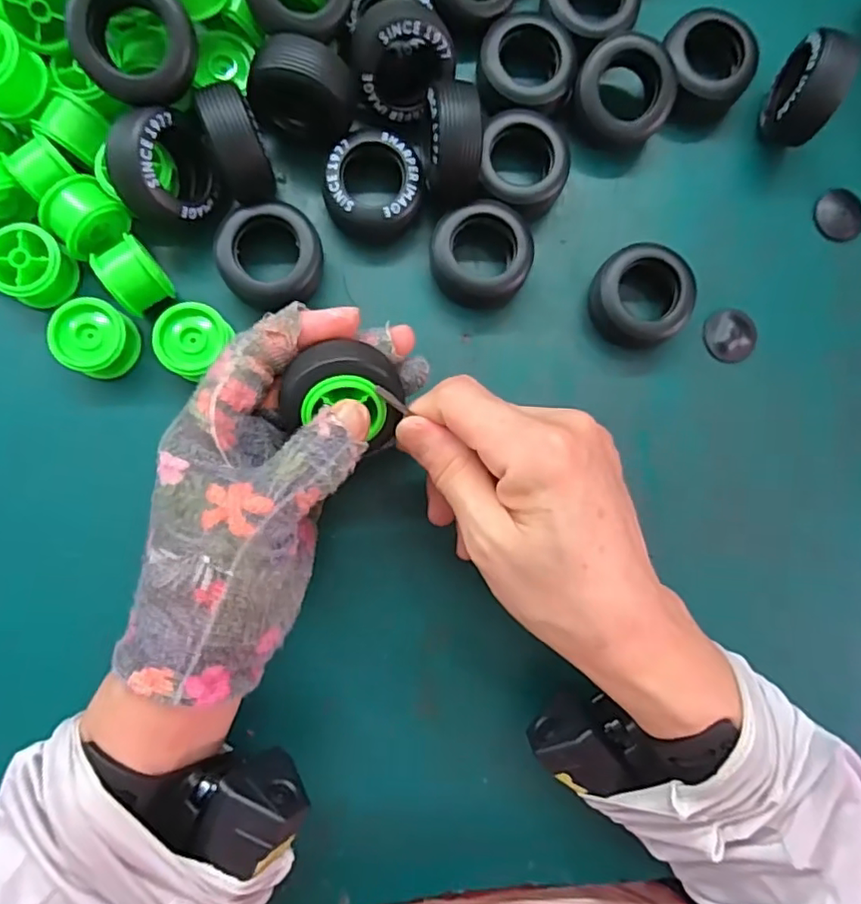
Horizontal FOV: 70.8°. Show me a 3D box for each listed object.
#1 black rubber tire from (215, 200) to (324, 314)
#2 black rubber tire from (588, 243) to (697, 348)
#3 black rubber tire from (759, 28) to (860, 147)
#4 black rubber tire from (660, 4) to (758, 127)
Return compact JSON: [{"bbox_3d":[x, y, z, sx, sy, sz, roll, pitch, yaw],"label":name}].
[{"bbox_3d":[-0.077,-0.093,0.293,0.046,0.019,0.049,0,87,-4],"label":"black rubber tire"},{"bbox_3d":[0.106,-0.079,0.304,0.045,0.020,0.050,-42,90,-5],"label":"black rubber tire"},{"bbox_3d":[0.187,-0.180,0.304,0.021,0.054,0.041,17,86,-2],"label":"black rubber tire"},{"bbox_3d":[0.144,-0.201,0.317,0.042,0.023,0.047,-13,88,-4],"label":"black rubber tire"}]

